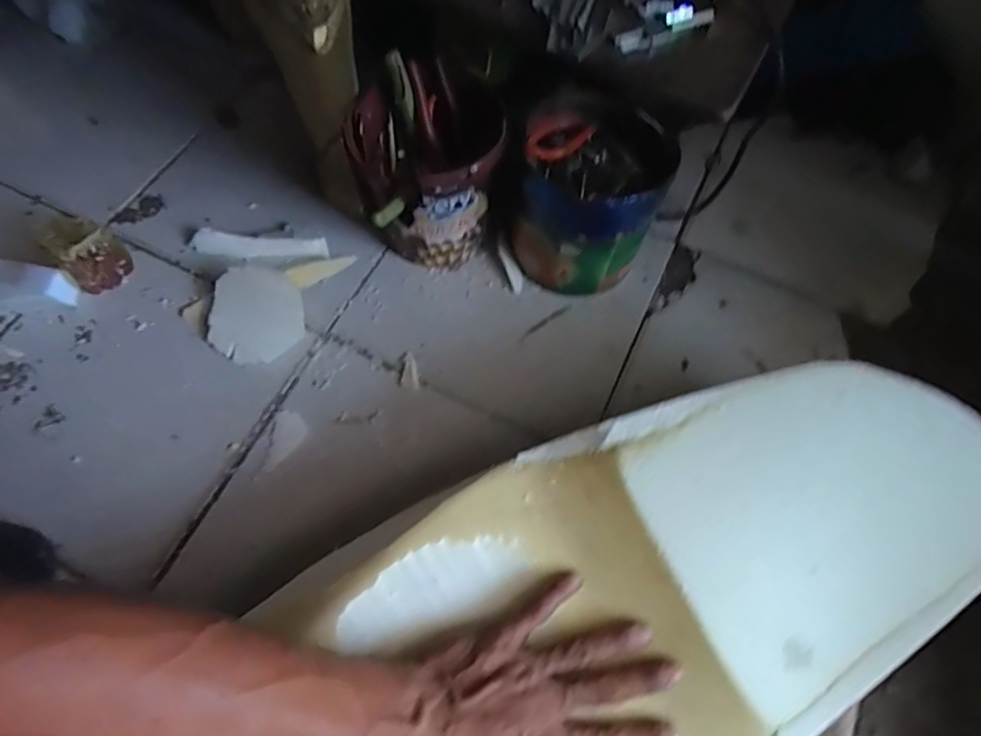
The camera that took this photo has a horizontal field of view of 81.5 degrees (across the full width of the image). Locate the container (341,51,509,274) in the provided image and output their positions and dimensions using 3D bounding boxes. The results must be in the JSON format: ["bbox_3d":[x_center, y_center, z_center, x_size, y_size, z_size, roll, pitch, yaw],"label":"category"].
[{"bbox_3d":[-0.059,-0.204,0.597,0.154,0.171,0.122,-22,69,-12],"label":"container"}]

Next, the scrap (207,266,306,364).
[{"bbox_3d":[-0.248,-0.056,0.600,0.098,0.010,0.099,0,88,2],"label":"scrap"}]

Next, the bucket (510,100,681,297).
[{"bbox_3d":[0.101,-0.180,0.607,0.136,0.163,0.140,1,66,-3],"label":"bucket"}]

